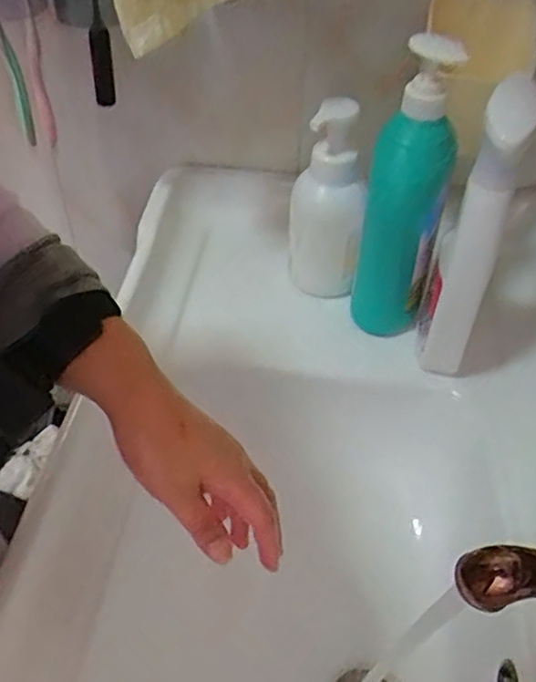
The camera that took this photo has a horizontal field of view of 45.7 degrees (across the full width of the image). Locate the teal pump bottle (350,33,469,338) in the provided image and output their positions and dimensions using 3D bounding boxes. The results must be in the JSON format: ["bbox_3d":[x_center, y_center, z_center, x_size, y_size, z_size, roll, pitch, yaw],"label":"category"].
[{"bbox_3d":[0.123,-0.128,0.585,0.066,0.292,0.073,9,46,7],"label":"teal pump bottle"}]

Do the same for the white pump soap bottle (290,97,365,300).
[{"bbox_3d":[0.056,-0.131,0.619,0.067,0.192,0.052,1,46,0],"label":"white pump soap bottle"}]

